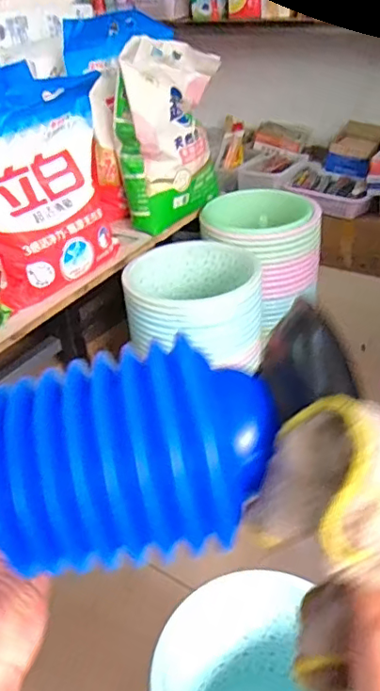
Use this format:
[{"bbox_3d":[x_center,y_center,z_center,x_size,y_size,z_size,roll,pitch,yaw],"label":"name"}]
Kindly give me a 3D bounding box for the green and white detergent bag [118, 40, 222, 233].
[{"bbox_3d":[-0.047,-0.441,1.148,0.133,0.324,0.248,20,43,31],"label":"green and white detergent bag"}]

